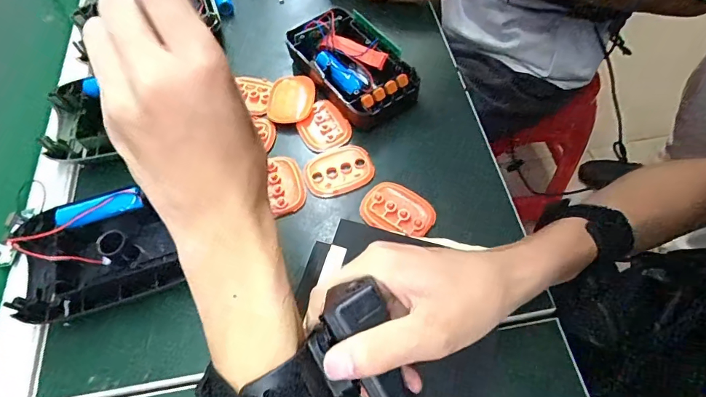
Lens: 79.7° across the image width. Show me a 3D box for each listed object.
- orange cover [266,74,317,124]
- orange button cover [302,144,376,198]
[{"bbox_3d":[-0.064,-0.102,0.434,0.045,0.006,0.060,3,61,6],"label":"orange cover"},{"bbox_3d":[-0.014,-0.027,0.393,0.065,0.007,0.049,-18,61,-6],"label":"orange button cover"}]

